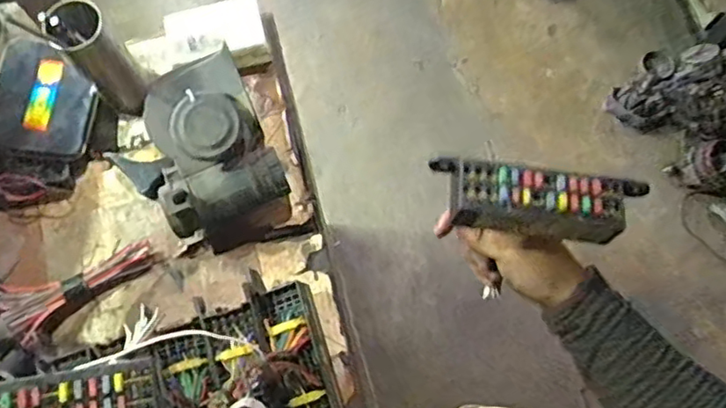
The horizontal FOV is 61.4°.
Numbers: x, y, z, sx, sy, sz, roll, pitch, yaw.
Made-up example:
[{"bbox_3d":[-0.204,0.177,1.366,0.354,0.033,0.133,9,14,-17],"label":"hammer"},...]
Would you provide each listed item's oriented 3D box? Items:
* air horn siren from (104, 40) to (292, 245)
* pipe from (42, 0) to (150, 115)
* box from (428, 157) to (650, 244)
[{"bbox_3d":[-0.158,-0.046,0.568,0.143,0.088,0.149,-27,74,-8],"label":"air horn siren"},{"bbox_3d":[-0.244,-0.134,0.573,0.046,0.115,0.052,-37,76,-11],"label":"pipe"},{"bbox_3d":[0.123,-0.004,0.422,0.145,0.025,0.044,8,72,0],"label":"box"}]

